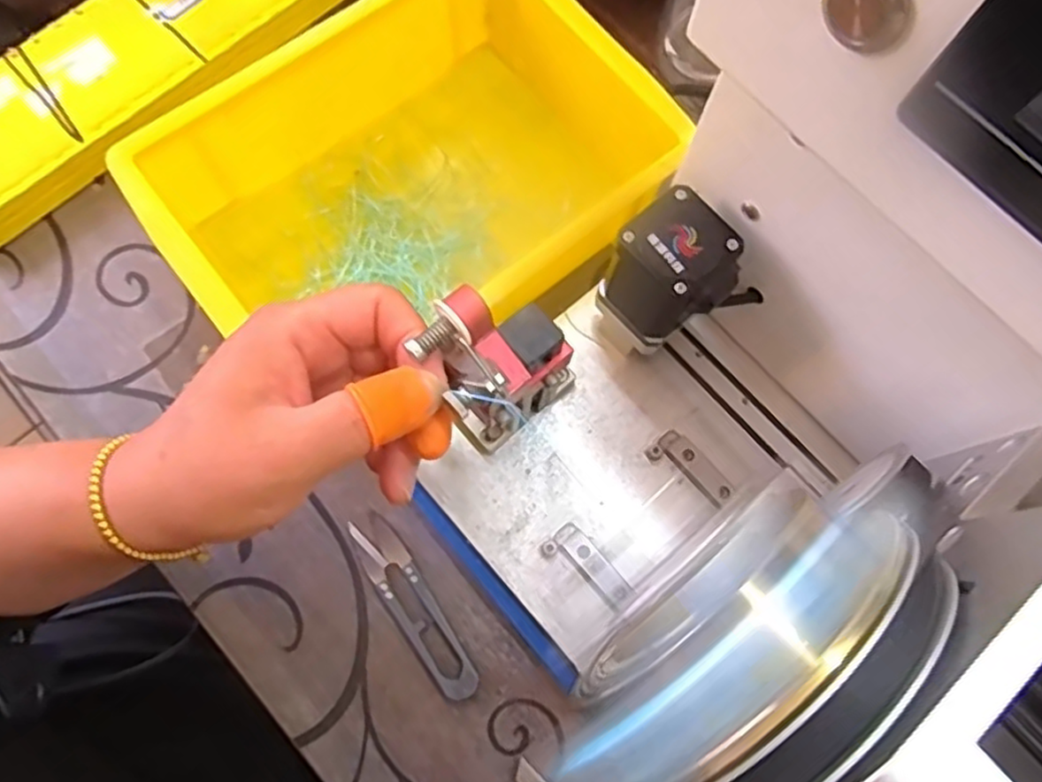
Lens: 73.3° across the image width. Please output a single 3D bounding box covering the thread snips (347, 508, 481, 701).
[{"bbox_3d":[-0.055,0.107,0.351,0.023,0.011,0.100,-31,77,-10],"label":"thread snips"}]

